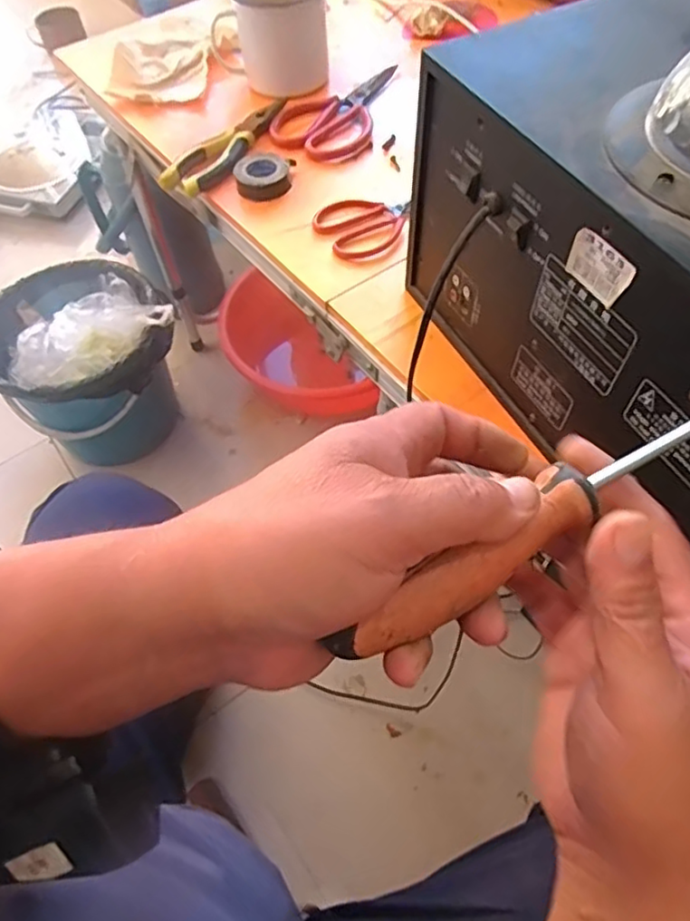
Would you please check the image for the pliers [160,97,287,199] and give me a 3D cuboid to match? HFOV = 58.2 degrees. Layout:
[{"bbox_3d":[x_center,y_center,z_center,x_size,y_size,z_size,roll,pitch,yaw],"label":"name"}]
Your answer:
[{"bbox_3d":[-0.122,-0.331,0.646,0.055,0.014,0.168,23,62,17],"label":"pliers"}]

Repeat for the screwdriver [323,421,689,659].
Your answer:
[{"bbox_3d":[0.085,0.013,0.229,0.203,0.019,0.020,-30,60,-15],"label":"screwdriver"}]

